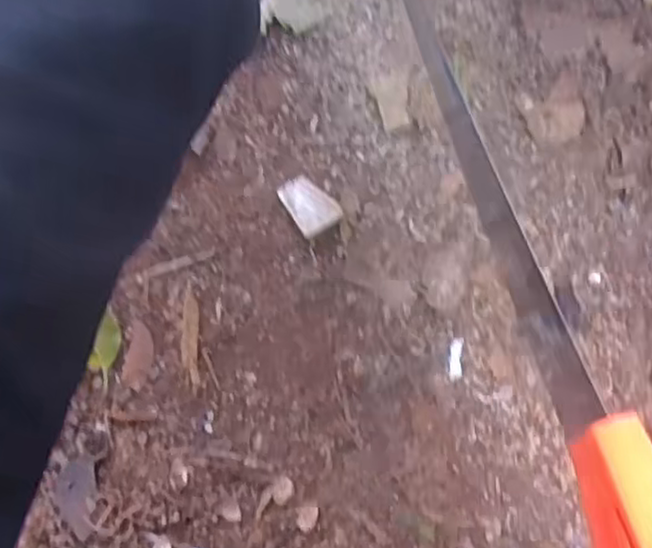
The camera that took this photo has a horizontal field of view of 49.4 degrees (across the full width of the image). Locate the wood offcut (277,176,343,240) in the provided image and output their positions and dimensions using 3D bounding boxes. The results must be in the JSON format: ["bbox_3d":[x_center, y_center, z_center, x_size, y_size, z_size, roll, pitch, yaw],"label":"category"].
[{"bbox_3d":[-0.010,-0.042,0.427,0.026,0.009,0.036,-35,86,0],"label":"wood offcut"}]

